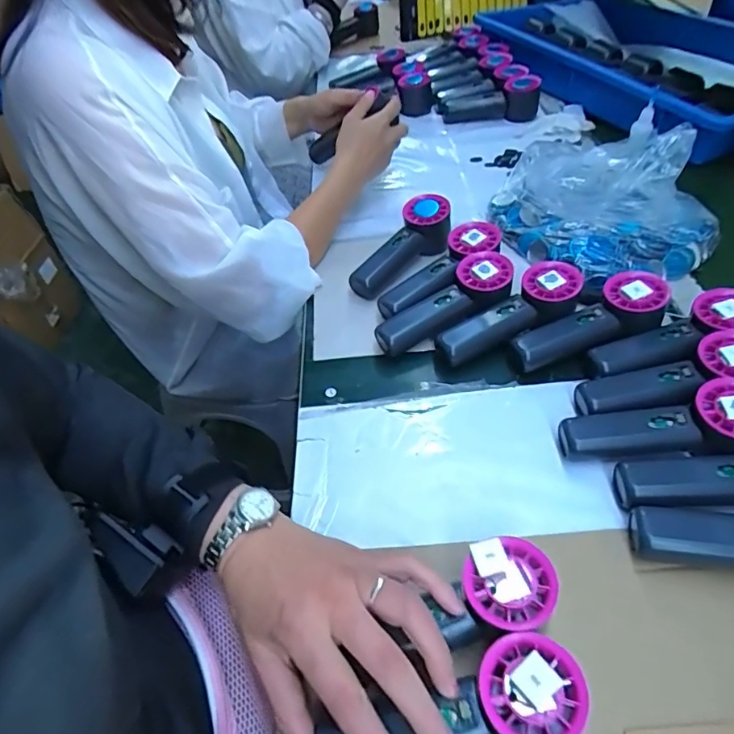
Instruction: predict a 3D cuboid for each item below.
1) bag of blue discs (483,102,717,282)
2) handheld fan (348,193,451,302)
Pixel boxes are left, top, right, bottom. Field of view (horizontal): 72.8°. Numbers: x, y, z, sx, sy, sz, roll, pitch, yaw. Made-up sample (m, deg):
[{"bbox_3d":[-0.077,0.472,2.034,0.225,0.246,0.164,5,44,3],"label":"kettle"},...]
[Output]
[{"bbox_3d":[0.281,-0.204,0.600,0.244,0.085,0.250,-35,56,-24],"label":"bag of blue discs"},{"bbox_3d":[0.046,-0.139,0.589,0.059,0.054,0.152,29,57,25],"label":"handheld fan"}]

